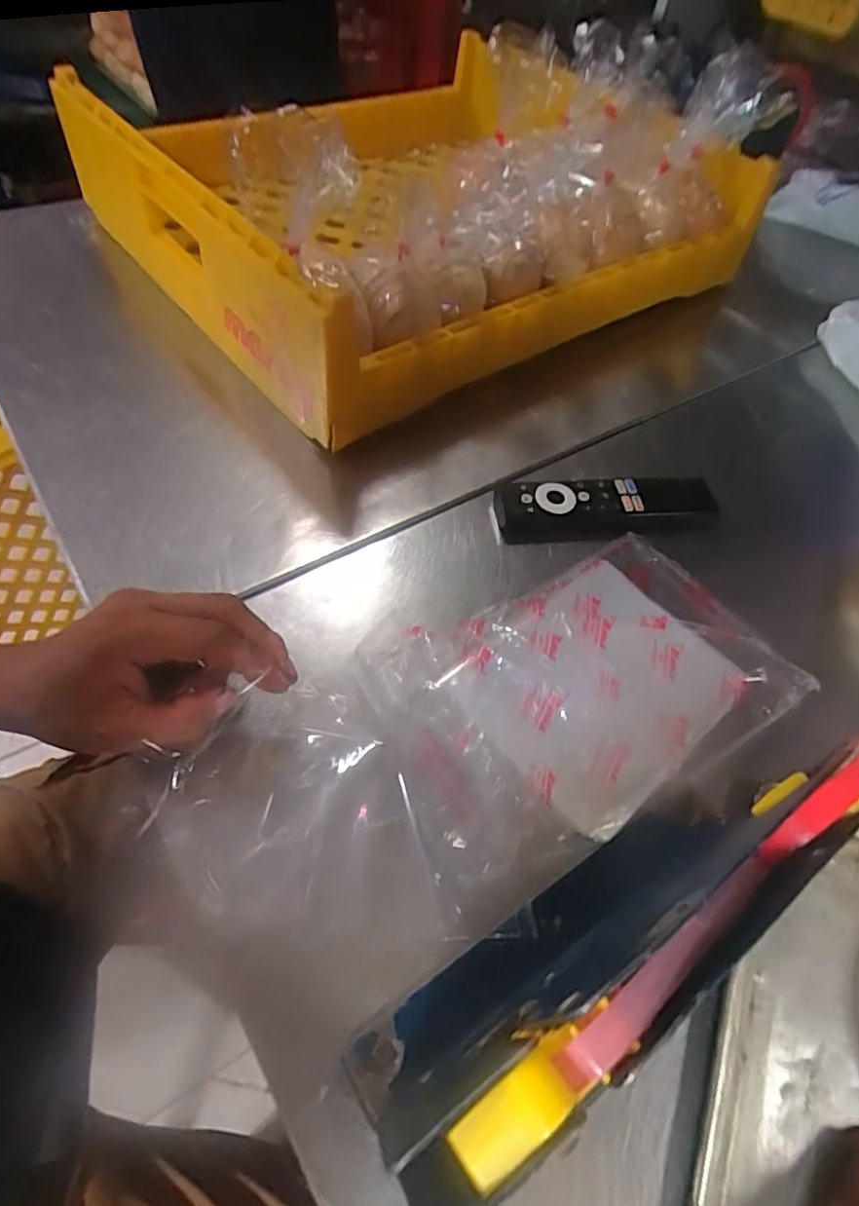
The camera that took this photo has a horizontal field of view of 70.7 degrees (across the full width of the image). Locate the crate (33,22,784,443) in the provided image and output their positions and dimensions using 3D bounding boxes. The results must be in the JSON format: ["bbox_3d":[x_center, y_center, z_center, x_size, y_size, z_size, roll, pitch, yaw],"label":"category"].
[{"bbox_3d":[0.005,-0.422,0.600,0.543,0.191,0.417,-33,63,-25],"label":"crate"}]

